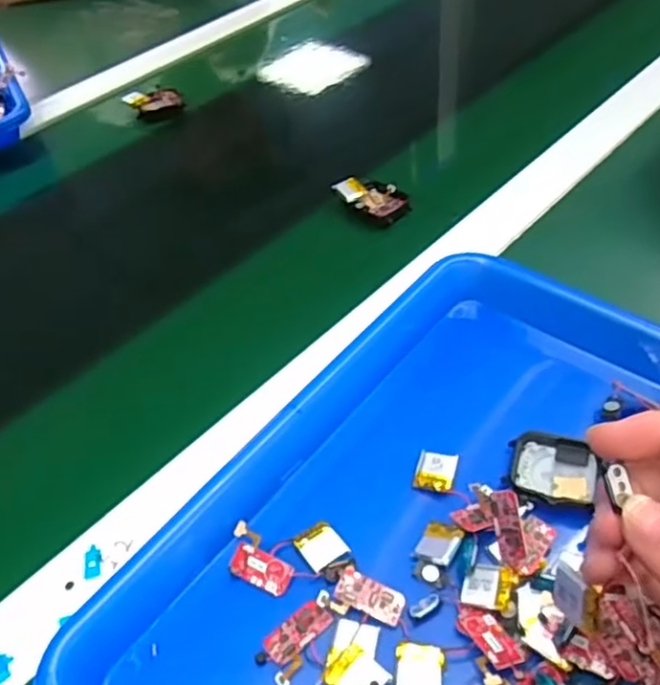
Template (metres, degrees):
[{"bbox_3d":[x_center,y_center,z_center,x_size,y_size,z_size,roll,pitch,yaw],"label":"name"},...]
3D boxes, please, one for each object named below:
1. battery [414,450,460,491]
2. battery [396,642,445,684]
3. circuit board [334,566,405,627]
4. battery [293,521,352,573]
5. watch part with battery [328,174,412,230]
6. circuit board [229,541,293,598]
[{"bbox_3d":[0.053,0.065,0.339,0.020,0.004,0.020,8,54,19],"label":"battery"},{"bbox_3d":[0.037,0.135,0.274,0.019,0.006,0.022,2,48,7],"label":"battery"},{"bbox_3d":[0.018,0.112,0.298,0.030,0.007,0.017,16,51,19],"label":"circuit board"},{"bbox_3d":[-0.004,0.097,0.319,0.020,0.008,0.023,-30,52,-20],"label":"battery"},{"bbox_3d":[0.034,-0.110,0.506,0.053,0.017,0.037,32,58,29],"label":"watch part with battery"},{"bbox_3d":[-0.032,0.105,0.312,0.030,0.006,0.015,17,52,19],"label":"circuit board"}]

